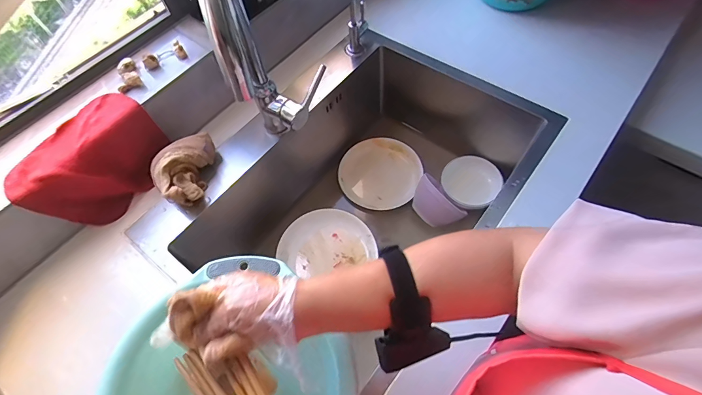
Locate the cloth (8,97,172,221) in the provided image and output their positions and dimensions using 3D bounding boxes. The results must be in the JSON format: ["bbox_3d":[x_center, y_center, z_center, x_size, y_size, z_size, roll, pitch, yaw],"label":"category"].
[{"bbox_3d":[-0.382,-0.046,0.567,0.092,0.121,0.192,30,67,19],"label":"cloth"}]

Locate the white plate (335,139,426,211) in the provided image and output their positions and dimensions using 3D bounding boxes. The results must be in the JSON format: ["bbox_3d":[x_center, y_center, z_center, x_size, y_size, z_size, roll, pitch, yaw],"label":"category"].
[{"bbox_3d":[0.063,-0.052,0.825,0.169,0.043,0.174,-2,60,3],"label":"white plate"}]

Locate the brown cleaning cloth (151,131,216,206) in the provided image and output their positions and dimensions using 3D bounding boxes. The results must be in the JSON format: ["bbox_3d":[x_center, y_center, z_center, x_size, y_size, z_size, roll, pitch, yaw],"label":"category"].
[{"bbox_3d":[-0.263,-0.047,0.579,0.071,0.061,0.120,-1,60,3],"label":"brown cleaning cloth"}]

